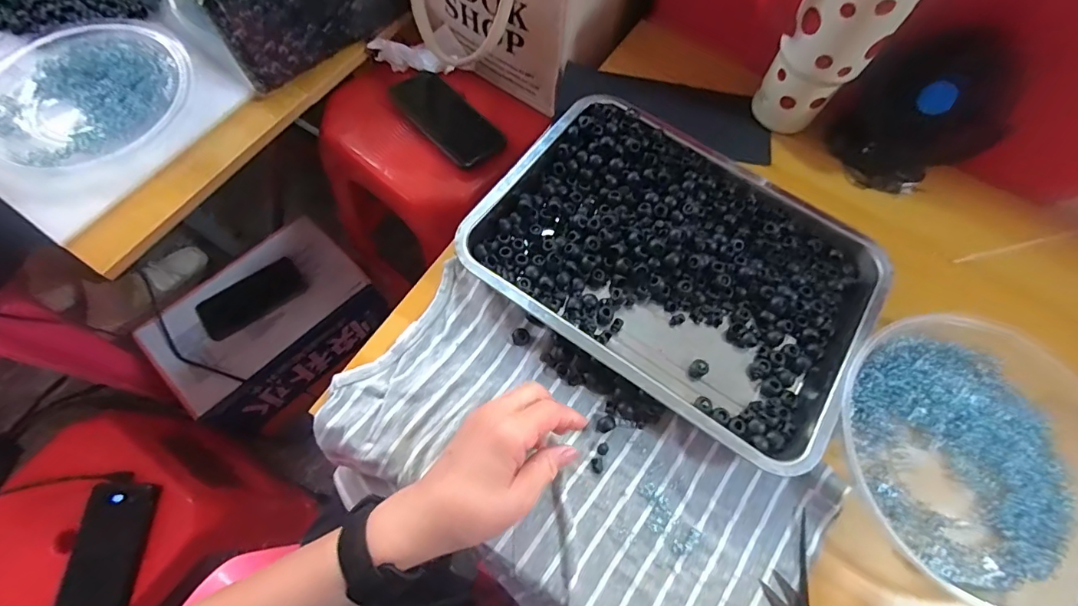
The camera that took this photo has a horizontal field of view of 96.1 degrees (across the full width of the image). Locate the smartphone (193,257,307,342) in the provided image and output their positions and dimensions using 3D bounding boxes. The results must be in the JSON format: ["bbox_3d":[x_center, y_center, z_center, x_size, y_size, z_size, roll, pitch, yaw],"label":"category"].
[{"bbox_3d":[-0.484,-0.010,0.819,0.168,0.013,0.082,-35,72,-15],"label":"smartphone"}]

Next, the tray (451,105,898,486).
[{"bbox_3d":[0.128,-0.042,0.454,0.339,0.044,0.254,32,69,12],"label":"tray"}]

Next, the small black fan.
[{"bbox_3d":[0.380,-0.192,0.483,0.112,0.135,0.085,33,69,12],"label":"small black fan"}]

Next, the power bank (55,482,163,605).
[{"bbox_3d":[-0.513,0.298,0.578,0.072,0.028,0.155,-2,67,-4],"label":"power bank"}]

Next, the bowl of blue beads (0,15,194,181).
[{"bbox_3d":[-0.531,-0.242,0.565,0.216,0.031,0.231,1,67,-3],"label":"bowl of blue beads"}]

